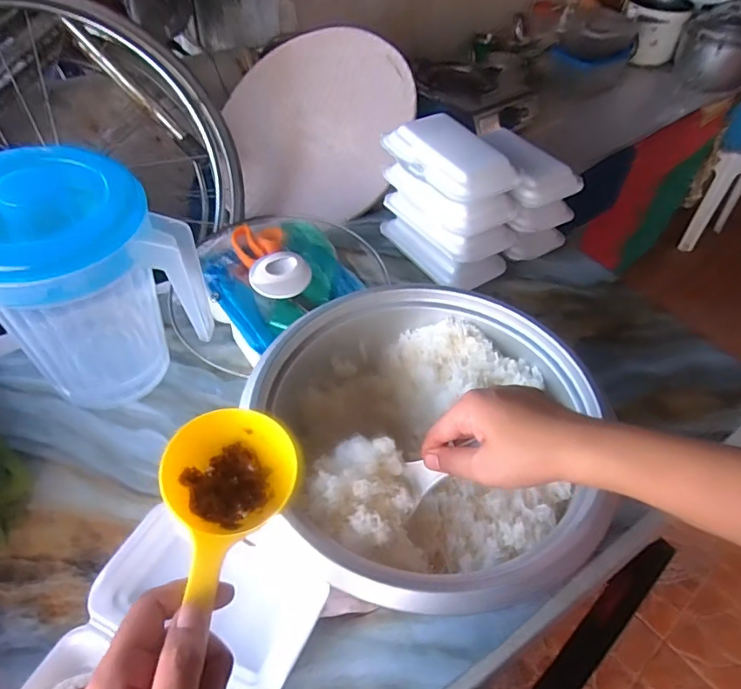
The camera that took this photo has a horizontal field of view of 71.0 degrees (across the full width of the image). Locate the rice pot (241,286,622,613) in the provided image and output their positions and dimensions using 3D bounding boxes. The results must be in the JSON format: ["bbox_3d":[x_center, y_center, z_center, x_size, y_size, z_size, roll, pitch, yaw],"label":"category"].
[{"bbox_3d":[0.047,0.093,0.479,0.261,0.152,0.272,2,48,-3],"label":"rice pot"}]

